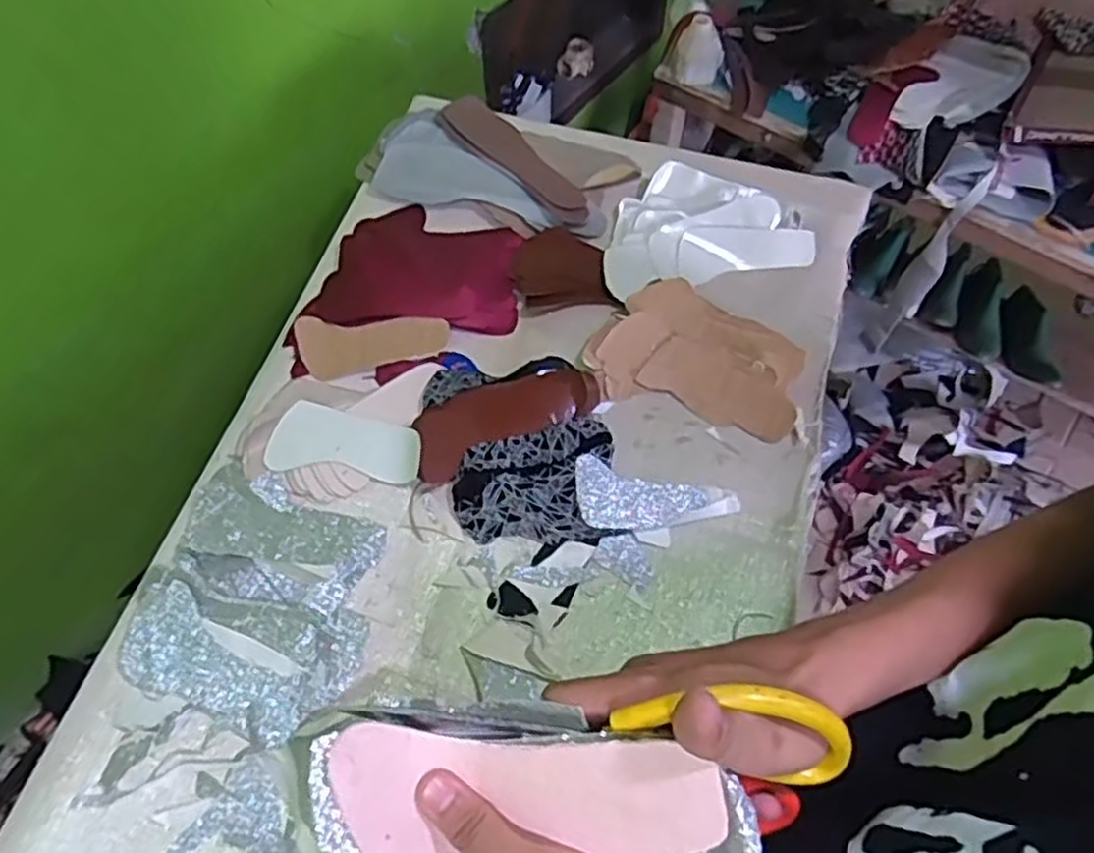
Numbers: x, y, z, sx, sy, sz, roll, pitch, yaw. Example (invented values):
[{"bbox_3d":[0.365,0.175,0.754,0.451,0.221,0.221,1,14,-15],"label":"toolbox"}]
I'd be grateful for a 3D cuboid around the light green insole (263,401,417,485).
[{"bbox_3d":[-0.205,0.016,0.776,0.152,0.008,0.068,8,84,-1],"label":"light green insole"}]

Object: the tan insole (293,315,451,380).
[{"bbox_3d":[-0.195,-0.094,0.849,0.166,0.017,0.067,-5,85,-1],"label":"tan insole"}]

